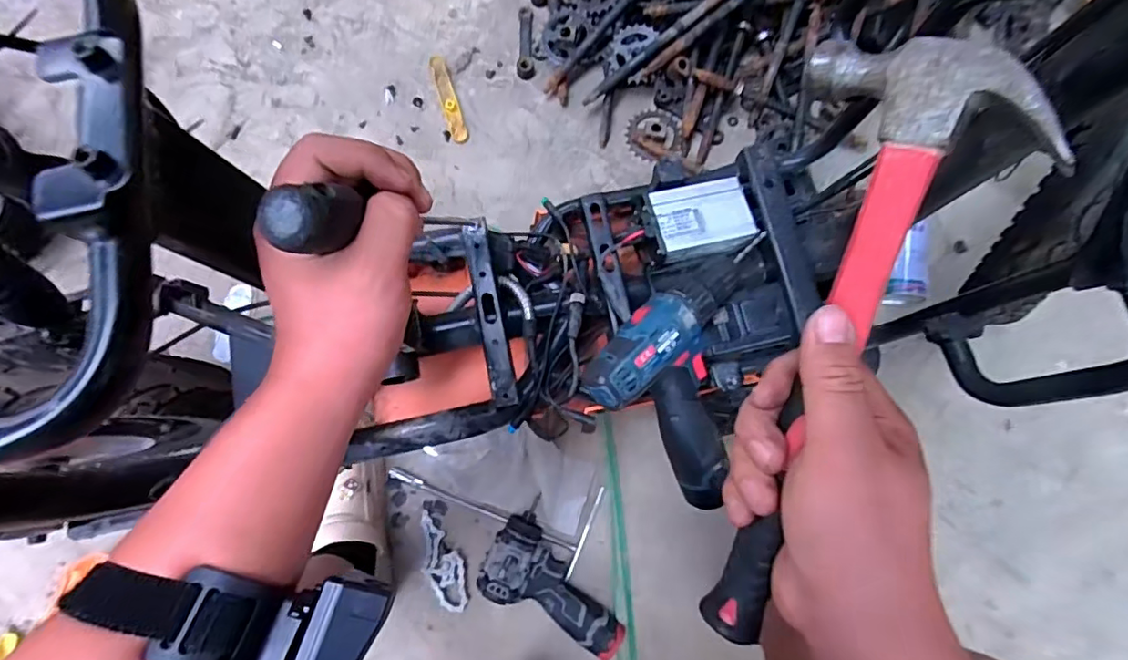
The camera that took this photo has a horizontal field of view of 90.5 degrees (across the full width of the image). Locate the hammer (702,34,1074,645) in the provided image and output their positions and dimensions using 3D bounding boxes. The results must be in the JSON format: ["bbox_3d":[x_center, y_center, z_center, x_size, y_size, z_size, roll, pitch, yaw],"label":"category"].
[{"bbox_3d":[0.131,0.021,0.248,0.090,0.032,0.275,17,102,39],"label":"hammer"}]

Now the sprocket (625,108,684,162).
[{"bbox_3d":[0.142,-0.307,0.876,0.087,0.012,0.090,0,80,-1],"label":"sprocket"}]

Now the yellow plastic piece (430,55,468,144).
[{"bbox_3d":[-0.182,-0.363,0.883,0.026,0.011,0.147,-17,80,-4],"label":"yellow plastic piece"}]

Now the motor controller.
[{"bbox_3d":[0.135,-0.114,0.563,0.110,0.026,0.070,-16,81,-4],"label":"motor controller"}]

